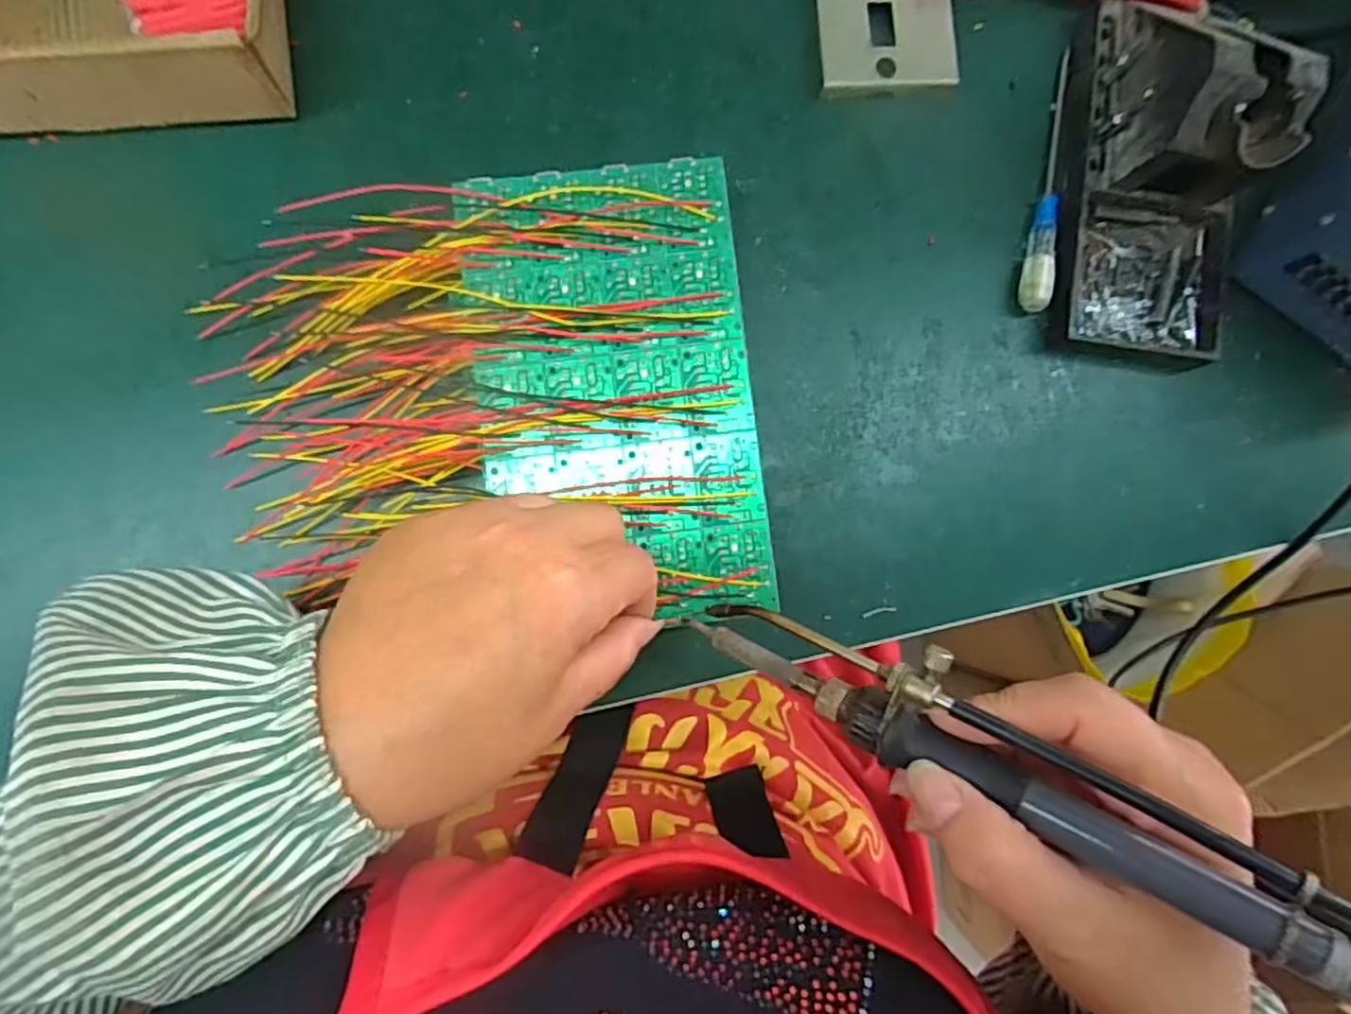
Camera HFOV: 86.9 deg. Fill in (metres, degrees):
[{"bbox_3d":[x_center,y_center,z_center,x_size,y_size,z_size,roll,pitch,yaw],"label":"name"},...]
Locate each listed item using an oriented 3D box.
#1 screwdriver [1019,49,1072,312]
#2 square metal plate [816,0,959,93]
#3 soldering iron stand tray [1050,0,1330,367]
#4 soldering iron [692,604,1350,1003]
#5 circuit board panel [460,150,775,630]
[{"bbox_3d":[0.172,-0.151,0.327,0.012,0.012,0.123,10,89,-6],"label":"screwdriver"},{"bbox_3d":[0.094,-0.221,0.322,0.064,0.011,0.064,-9,91,-6],"label":"square metal plate"},{"bbox_3d":[0.217,-0.149,0.304,0.082,0.069,0.158,2,88,-5],"label":"soldering iron stand tray"},{"bbox_3d":[0.092,0.069,0.196,0.208,0.018,0.032,24,87,33],"label":"soldering iron"},{"bbox_3d":[-0.022,-0.042,0.267,0.100,0.008,0.168,-7,91,-6],"label":"circuit board panel"}]

